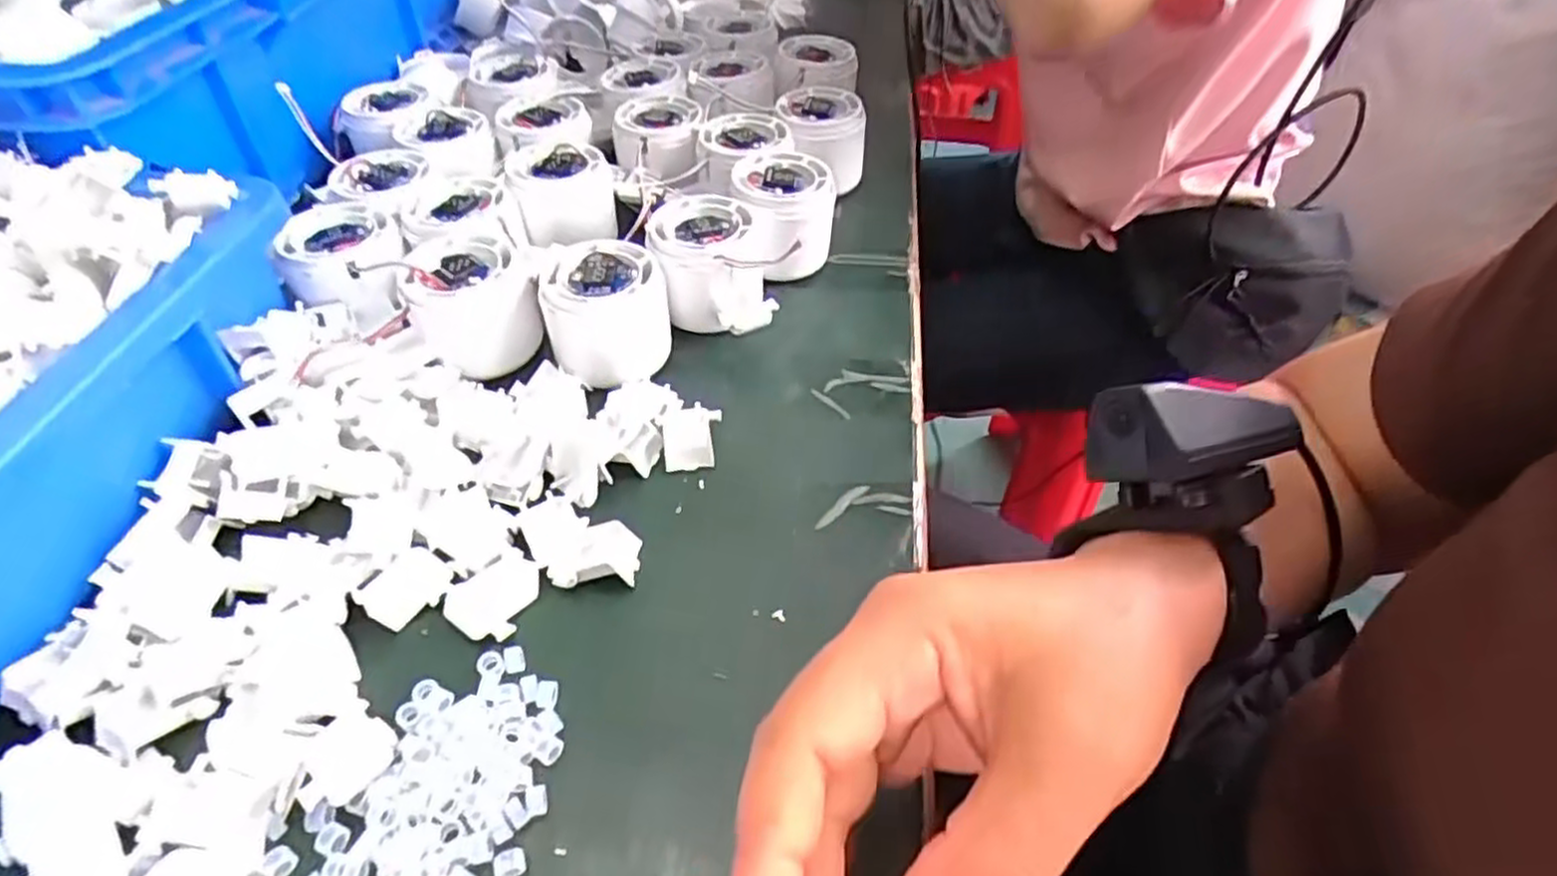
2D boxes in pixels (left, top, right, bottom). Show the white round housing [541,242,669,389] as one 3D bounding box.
[{"bbox_3d":[-0.083,-0.061,0.375,0.057,0.041,0.057,-8,49,-12],"label":"white round housing"}]

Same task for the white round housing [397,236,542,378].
[{"bbox_3d":[-0.150,-0.067,0.385,0.059,0.046,0.059,-11,50,-15],"label":"white round housing"}]

